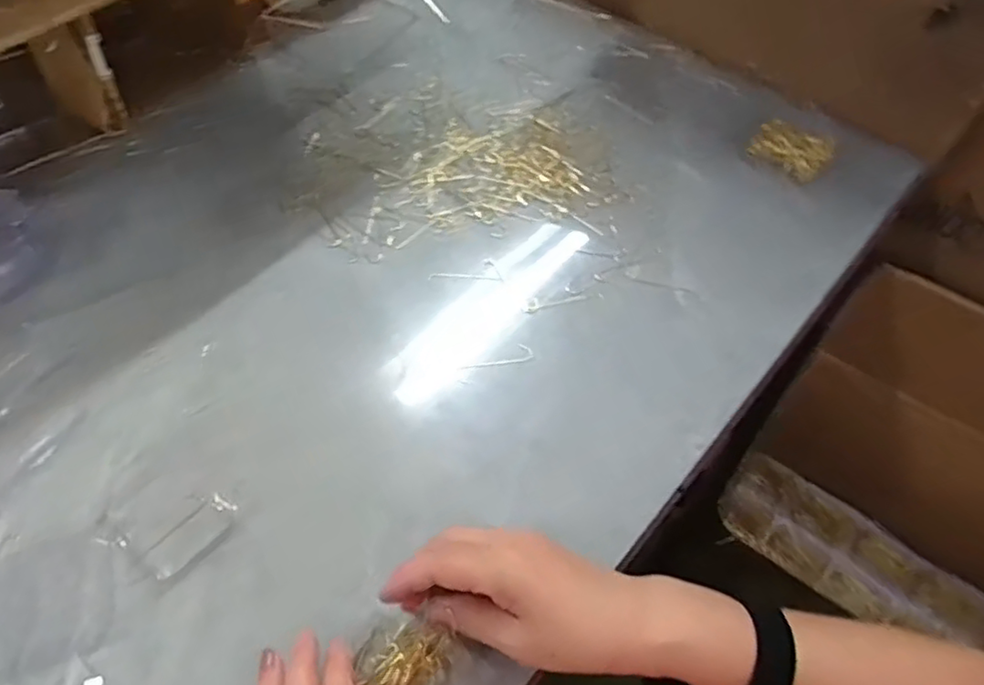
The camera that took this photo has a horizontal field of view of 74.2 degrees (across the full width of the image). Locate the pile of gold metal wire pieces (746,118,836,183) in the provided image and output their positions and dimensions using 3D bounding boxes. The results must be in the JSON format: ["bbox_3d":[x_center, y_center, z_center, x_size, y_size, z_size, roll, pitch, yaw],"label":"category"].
[{"bbox_3d":[0.274,-0.178,0.595,0.067,0.017,0.047,39,65,22],"label":"pile of gold metal wire pieces"}]

